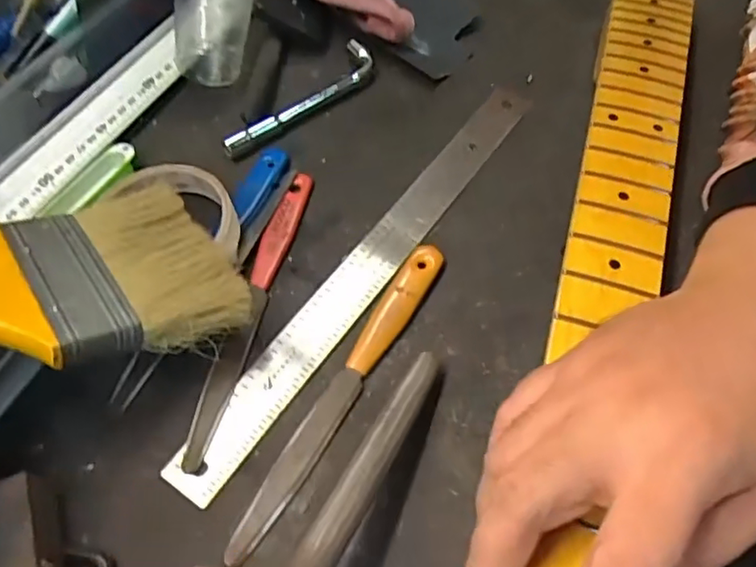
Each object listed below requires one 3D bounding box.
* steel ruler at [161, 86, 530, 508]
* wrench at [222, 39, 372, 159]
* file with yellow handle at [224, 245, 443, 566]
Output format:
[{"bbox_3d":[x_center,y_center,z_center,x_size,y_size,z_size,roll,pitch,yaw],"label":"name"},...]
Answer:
[{"bbox_3d":[0.002,-0.017,0.351,0.035,0.005,0.320,28,62,20],"label":"steel ruler"},{"bbox_3d":[-0.049,-0.122,0.410,0.027,0.016,0.127,35,64,22],"label":"wrench"},{"bbox_3d":[-0.015,0.050,0.303,0.021,0.009,0.183,24,60,17],"label":"file with yellow handle"}]

